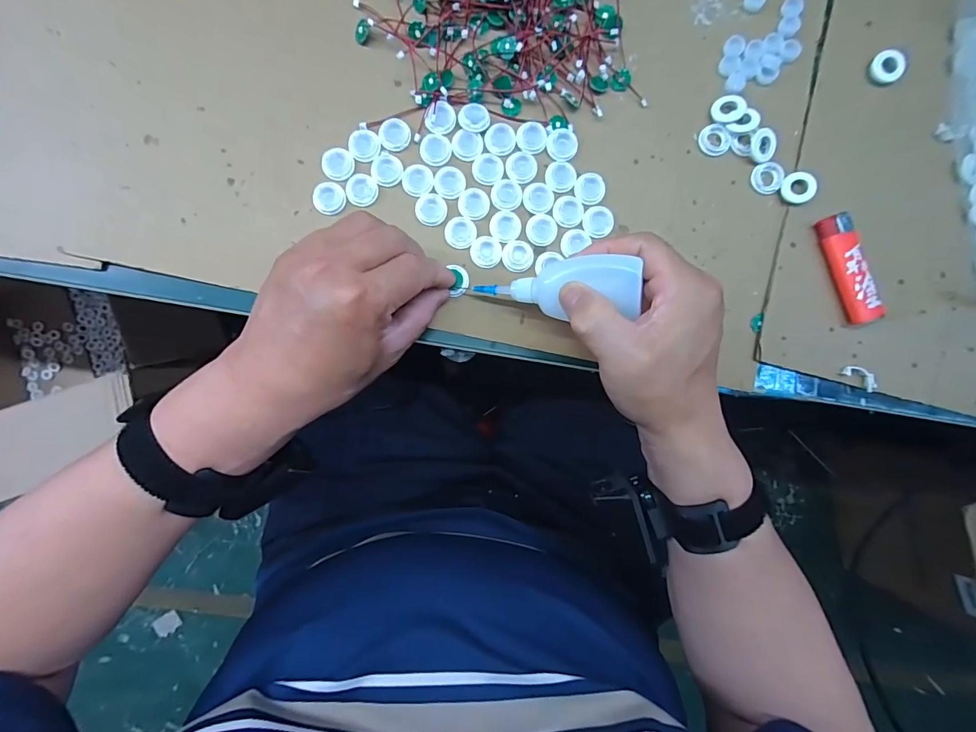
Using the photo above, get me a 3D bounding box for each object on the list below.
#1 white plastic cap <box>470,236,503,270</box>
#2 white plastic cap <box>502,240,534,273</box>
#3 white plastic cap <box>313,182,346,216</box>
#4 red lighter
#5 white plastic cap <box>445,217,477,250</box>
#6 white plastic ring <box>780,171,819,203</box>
[{"bbox_3d":[-0.001,-0.084,0.305,0.023,0.004,0.023,5,90,-2],"label":"white plastic cap"},{"bbox_3d":[0.022,-0.081,0.304,0.022,0.006,0.022,0,90,-2],"label":"white plastic cap"},{"bbox_3d":[-0.114,-0.121,0.300,0.023,0.005,0.022,0,90,-2],"label":"white plastic cap"},{"bbox_3d":[0.264,-0.071,0.305,0.025,0.011,0.080,-20,90,-2],"label":"red lighter"},{"bbox_3d":[-0.020,-0.098,0.303,0.022,0.004,0.023,6,90,-2],"label":"white plastic cap"},{"bbox_3d":[0.228,-0.132,0.306,0.022,0.004,0.023,1,96,18],"label":"white plastic ring"}]

